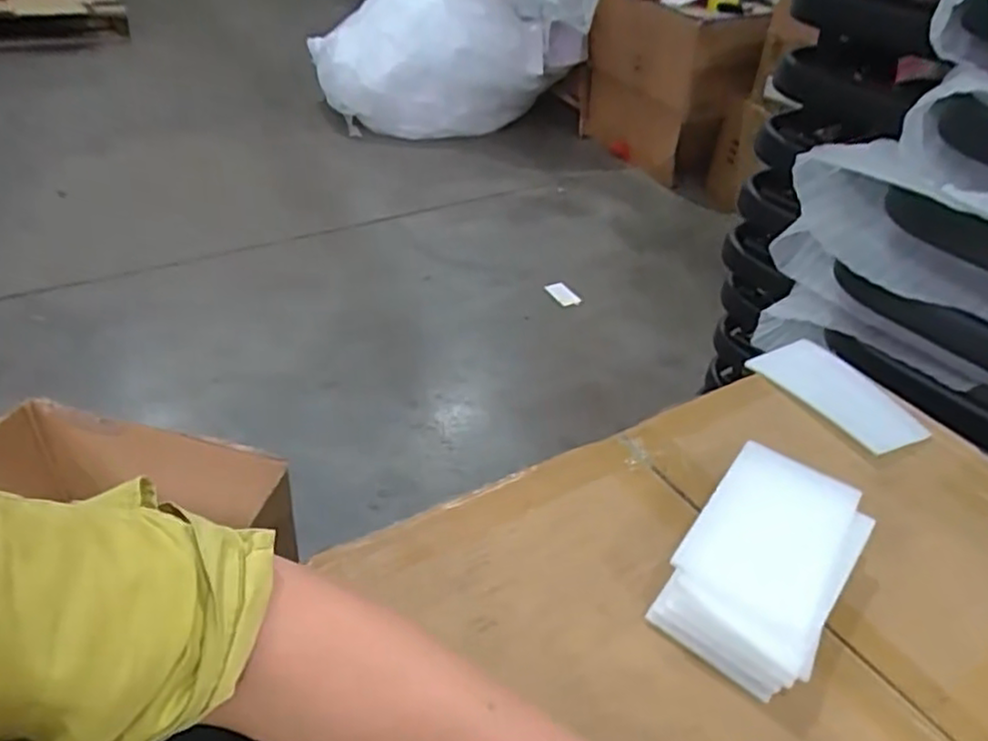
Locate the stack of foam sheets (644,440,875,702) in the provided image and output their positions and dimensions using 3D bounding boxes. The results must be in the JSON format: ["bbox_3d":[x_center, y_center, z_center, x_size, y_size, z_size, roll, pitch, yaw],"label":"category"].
[{"bbox_3d":[0.173,0.114,0.435,0.091,0.046,0.161,30,43,25],"label":"stack of foam sheets"}]

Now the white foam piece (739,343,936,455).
[{"bbox_3d":[0.310,0.021,0.623,0.076,0.009,0.144,-18,45,-29],"label":"white foam piece"}]

